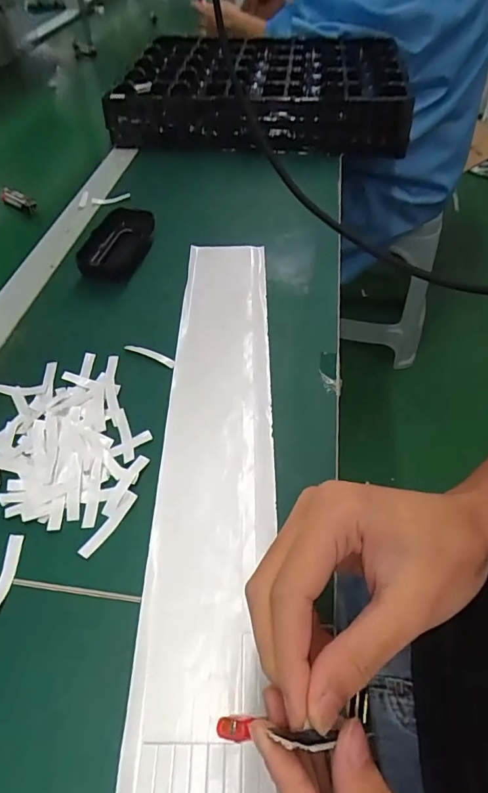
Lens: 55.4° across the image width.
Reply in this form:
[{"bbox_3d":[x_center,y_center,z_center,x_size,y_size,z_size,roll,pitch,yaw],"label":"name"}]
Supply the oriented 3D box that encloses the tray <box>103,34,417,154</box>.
[{"bbox_3d":[0.032,-0.494,0.742,0.423,0.064,0.352,3,49,5],"label":"tray"}]

